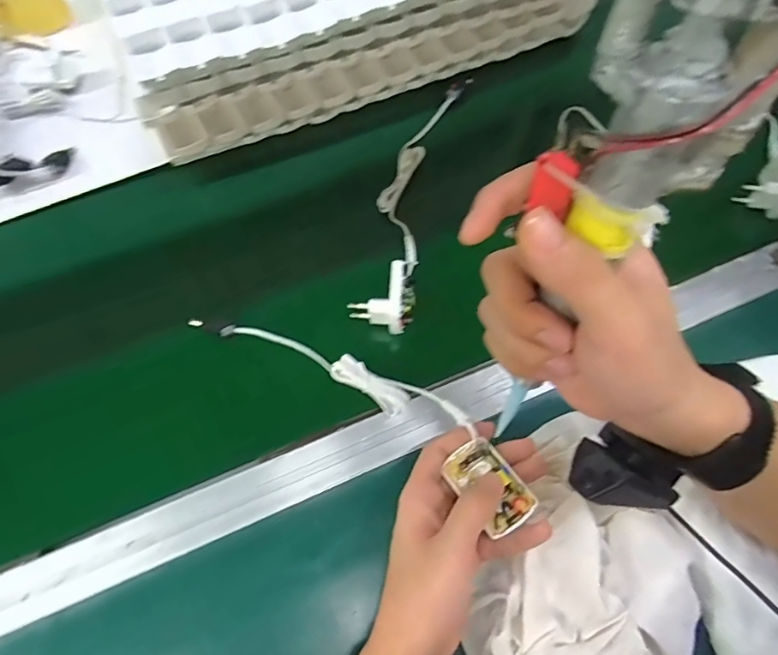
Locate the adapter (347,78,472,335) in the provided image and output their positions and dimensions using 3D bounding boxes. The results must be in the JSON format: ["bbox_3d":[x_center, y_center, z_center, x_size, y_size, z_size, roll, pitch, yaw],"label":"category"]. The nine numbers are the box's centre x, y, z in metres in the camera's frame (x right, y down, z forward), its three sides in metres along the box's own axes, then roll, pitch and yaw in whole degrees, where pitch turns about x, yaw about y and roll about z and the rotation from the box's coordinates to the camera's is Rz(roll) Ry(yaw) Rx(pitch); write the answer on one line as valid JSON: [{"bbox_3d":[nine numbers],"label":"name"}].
[{"bbox_3d":[0.026,-0.147,0.492,0.059,0.046,0.330,11,59,8],"label":"adapter"}]

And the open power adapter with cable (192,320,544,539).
[{"bbox_3d":[-0.028,0.050,0.387,0.314,0.032,0.060,26,67,27],"label":"open power adapter with cable"}]

